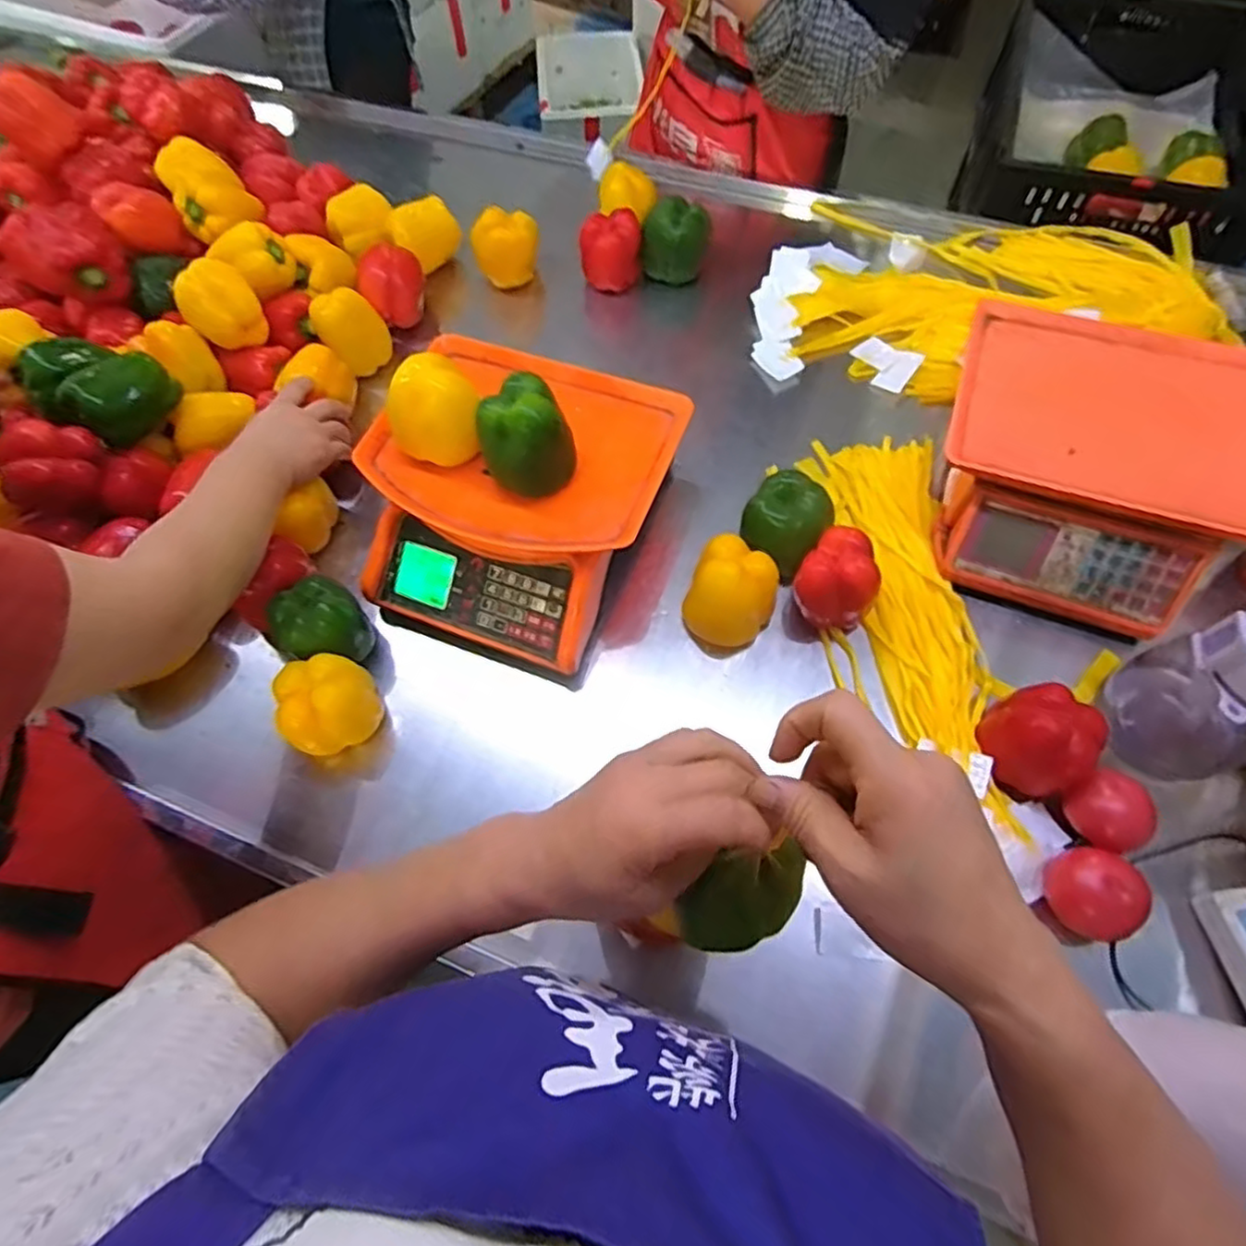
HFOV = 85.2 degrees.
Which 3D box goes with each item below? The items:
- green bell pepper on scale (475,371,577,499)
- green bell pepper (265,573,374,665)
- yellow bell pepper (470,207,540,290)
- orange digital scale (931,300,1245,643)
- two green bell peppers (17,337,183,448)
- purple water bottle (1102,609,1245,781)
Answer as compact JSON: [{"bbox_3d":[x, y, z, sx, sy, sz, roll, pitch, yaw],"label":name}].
[{"bbox_3d":[-0.088,-0.159,0.597,0.073,0.086,0.064,-27,66,-12],"label":"green bell pepper on scale"},{"bbox_3d":[-0.290,0.000,0.654,0.078,0.065,0.080,-31,66,-14],"label":"green bell pepper"},{"bbox_3d":[-0.154,-0.496,0.905,0.087,0.077,0.073,-8,63,-3],"label":"yellow bell pepper"},{"bbox_3d":[0.474,-0.169,0.687,0.296,0.119,0.303,19,65,11],"label":"orange digital scale"},{"bbox_3d":[-0.550,-0.246,0.711,0.135,0.075,0.107,26,67,14],"label":"two green bell peppers"},{"bbox_3d":[0.490,0.052,0.543,0.093,0.252,0.109,-22,65,-9],"label":"purple water bottle"}]

